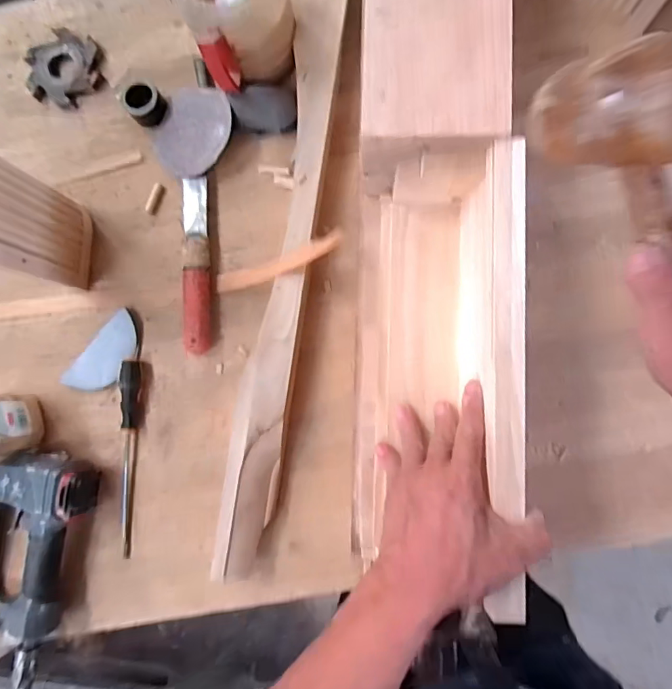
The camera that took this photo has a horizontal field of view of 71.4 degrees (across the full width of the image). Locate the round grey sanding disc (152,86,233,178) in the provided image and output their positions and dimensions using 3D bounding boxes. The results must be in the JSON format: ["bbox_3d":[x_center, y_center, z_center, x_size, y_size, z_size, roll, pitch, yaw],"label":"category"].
[{"bbox_3d":[-0.180,-0.265,0.582,0.105,0.007,0.109,-1,87,23],"label":"round grey sanding disc"}]

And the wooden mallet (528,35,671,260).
[{"bbox_3d":[0.220,-0.030,0.303,0.057,0.099,0.321,-35,121,1],"label":"wooden mallet"}]

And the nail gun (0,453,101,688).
[{"bbox_3d":[-0.384,0.243,0.547,0.156,0.062,0.250,17,87,6],"label":"nail gun"}]

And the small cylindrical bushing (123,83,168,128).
[{"bbox_3d":[-0.239,-0.302,0.594,0.046,0.031,0.045,0,85,5],"label":"small cylindrical bushing"}]

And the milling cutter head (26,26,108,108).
[{"bbox_3d":[-0.356,-0.361,0.617,0.104,0.016,0.096,0,85,5],"label":"milling cutter head"}]

